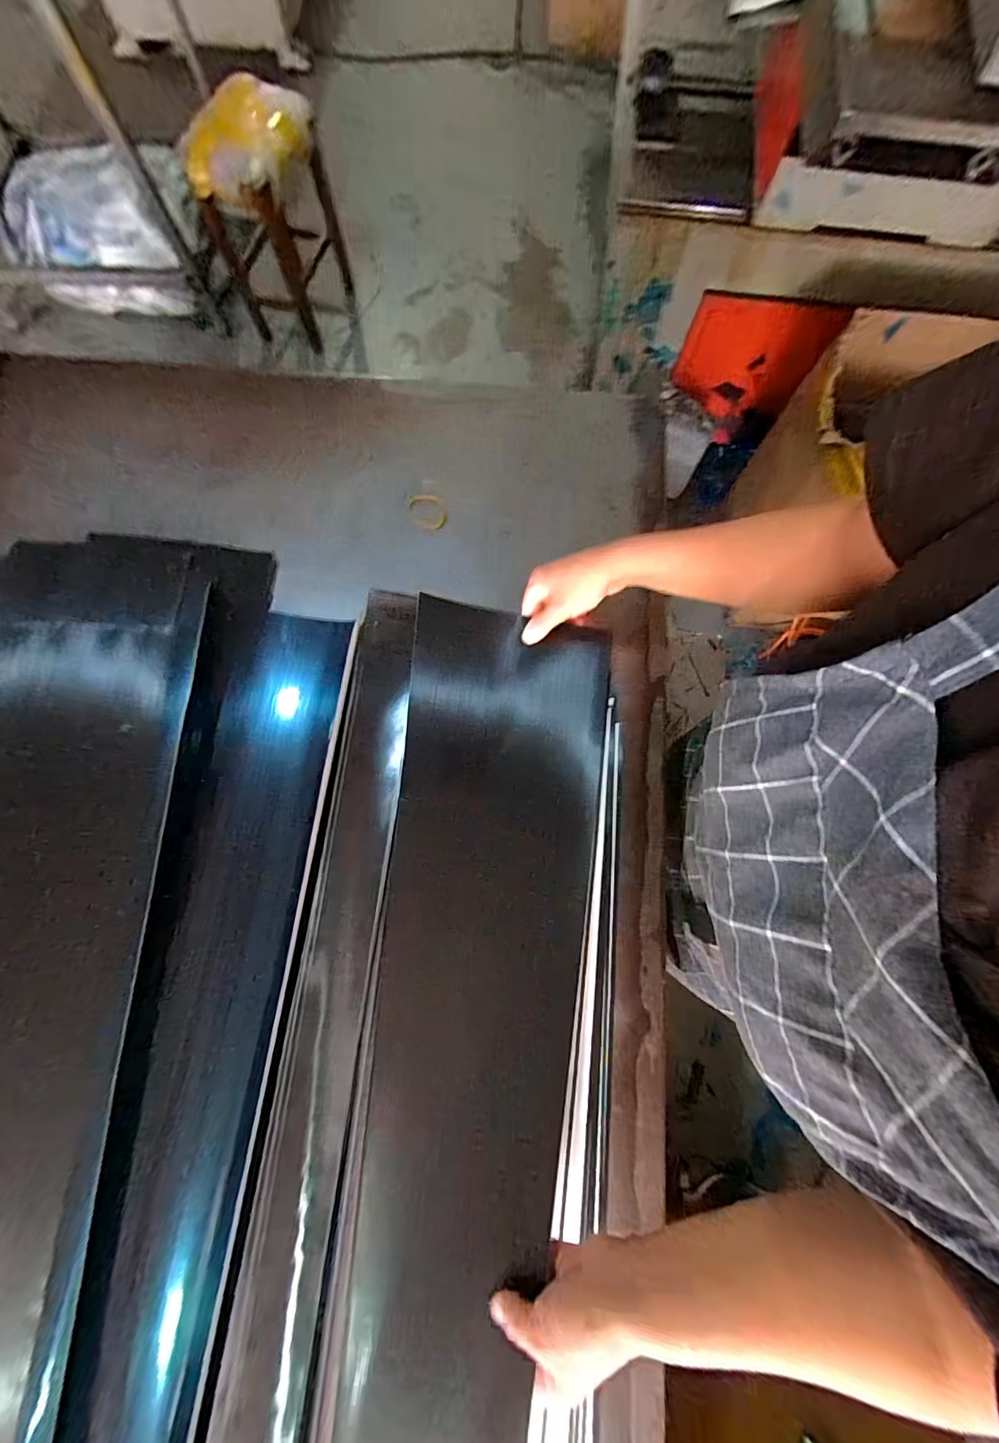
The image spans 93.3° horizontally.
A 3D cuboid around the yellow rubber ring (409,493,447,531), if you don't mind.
[{"bbox_3d":[-0.086,-0.251,0.566,0.046,0.005,0.042,6,93,-5],"label":"yellow rubber ring"}]

